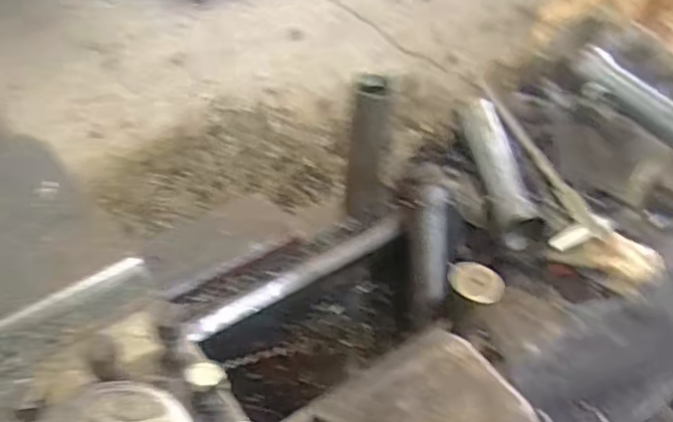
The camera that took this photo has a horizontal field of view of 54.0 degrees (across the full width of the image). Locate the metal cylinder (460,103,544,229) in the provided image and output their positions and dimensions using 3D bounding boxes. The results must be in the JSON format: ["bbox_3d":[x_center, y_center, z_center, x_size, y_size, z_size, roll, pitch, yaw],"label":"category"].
[{"bbox_3d":[0.182,-0.060,0.771,0.044,0.040,0.181,-4,46,-9],"label":"metal cylinder"}]

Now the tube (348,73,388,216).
[{"bbox_3d":[0.035,-0.066,0.742,0.048,0.173,0.042,6,45,0],"label":"tube"}]

